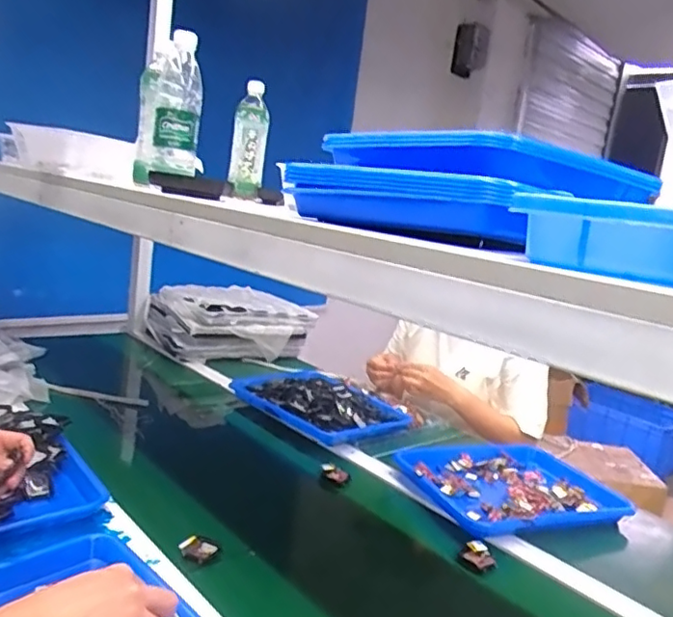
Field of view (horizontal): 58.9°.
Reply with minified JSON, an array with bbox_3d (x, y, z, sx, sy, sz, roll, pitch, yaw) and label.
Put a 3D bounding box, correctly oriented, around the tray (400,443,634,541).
[{"bbox_3d":[0.288,0.297,0.992,0.325,0.034,0.255,3,12,-22],"label":"tray"}]

